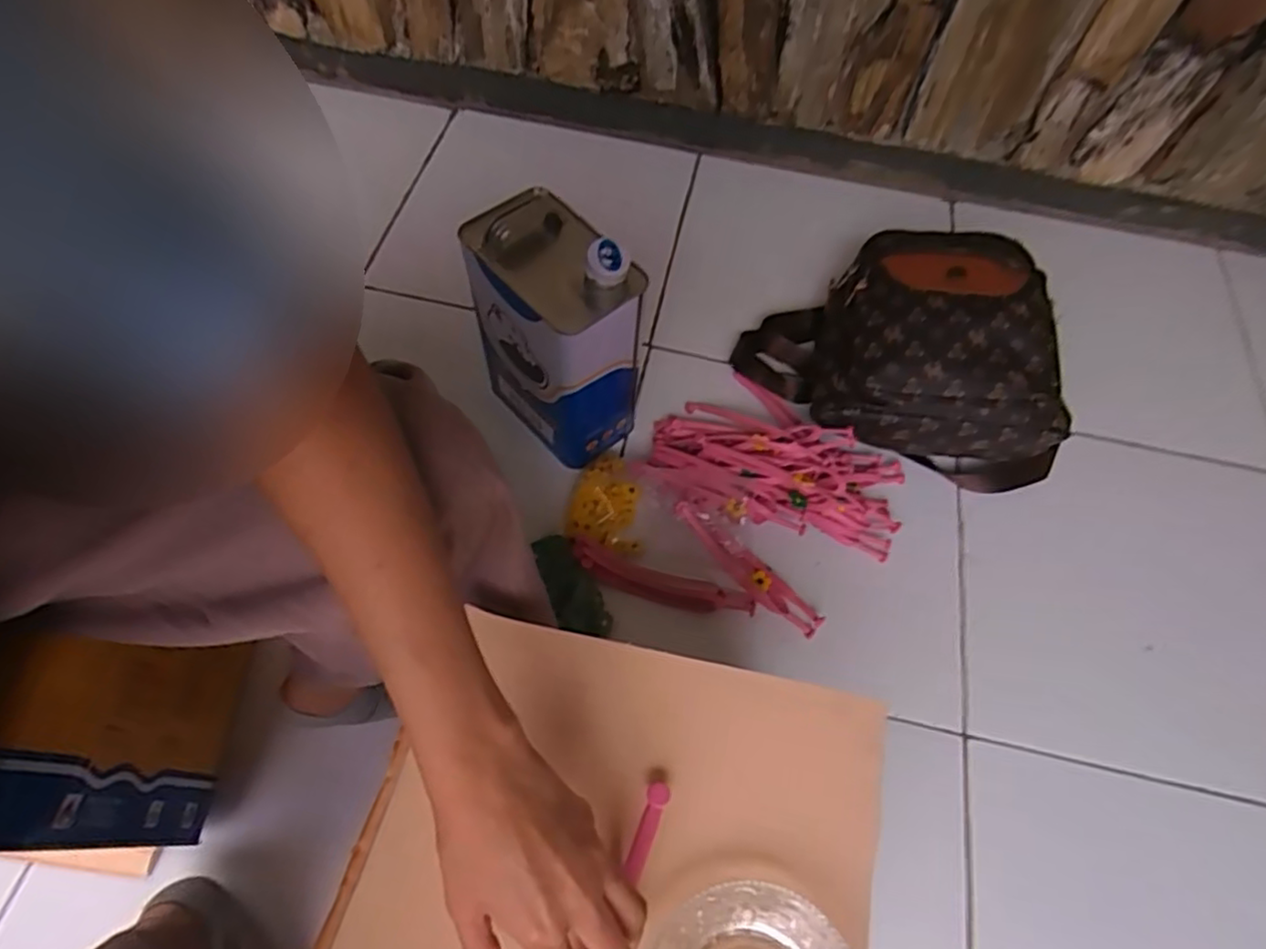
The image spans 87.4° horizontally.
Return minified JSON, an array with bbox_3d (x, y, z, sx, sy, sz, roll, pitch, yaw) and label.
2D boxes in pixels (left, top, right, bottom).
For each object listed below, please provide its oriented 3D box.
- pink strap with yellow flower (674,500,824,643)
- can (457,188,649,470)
[{"bbox_3d":[0.119,0.095,0.689,0.187,0.022,0.036,42,66,4],"label":"pink strap with yellow flower"},{"bbox_3d":[-0.078,-0.144,0.688,0.169,0.246,0.105,42,67,17],"label":"can"}]

